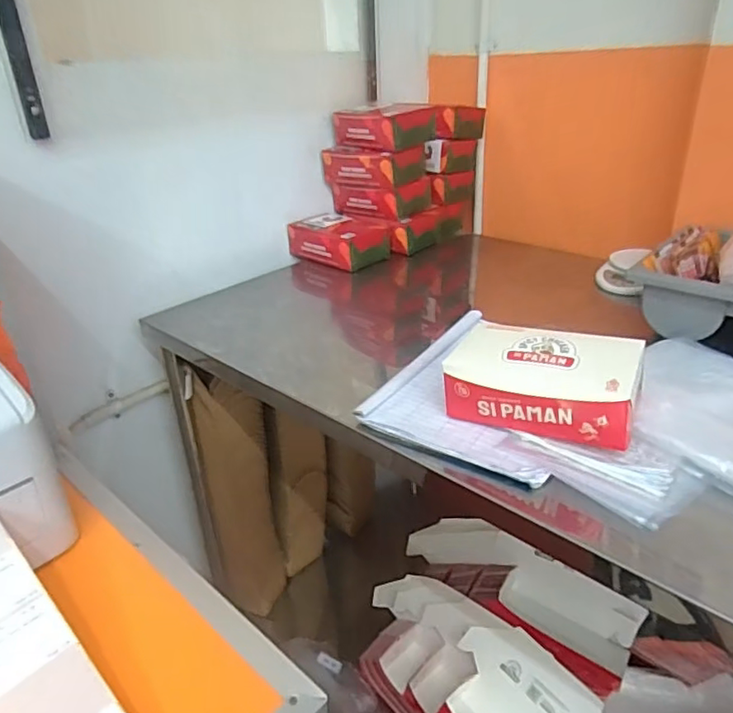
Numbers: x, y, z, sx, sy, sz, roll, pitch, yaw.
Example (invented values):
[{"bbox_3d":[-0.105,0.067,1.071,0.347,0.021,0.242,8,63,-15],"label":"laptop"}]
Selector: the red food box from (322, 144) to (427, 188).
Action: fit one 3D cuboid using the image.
[{"bbox_3d":[0.017,-0.375,1.125,0.169,0.067,0.125,23,37,38],"label":"red food box"}]

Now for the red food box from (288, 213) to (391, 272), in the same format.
[{"bbox_3d":[-0.050,-0.226,1.114,0.126,0.061,0.172,-25,36,-37],"label":"red food box"}]

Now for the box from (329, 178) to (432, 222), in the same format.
[{"bbox_3d":[0.025,-0.320,1.162,0.161,0.063,0.119,19,34,34],"label":"box"}]

